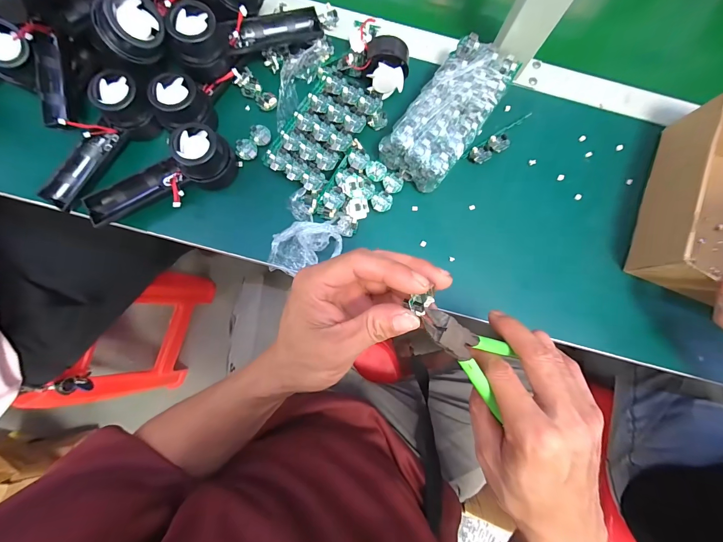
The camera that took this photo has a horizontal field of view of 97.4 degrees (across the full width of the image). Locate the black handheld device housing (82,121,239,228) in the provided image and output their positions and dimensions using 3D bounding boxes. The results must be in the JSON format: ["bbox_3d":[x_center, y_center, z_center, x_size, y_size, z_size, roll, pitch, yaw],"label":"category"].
[{"bbox_3d":[-0.217,-0.096,0.346,0.164,0.053,0.058,-32,85,-7],"label":"black handheld device housing"}]

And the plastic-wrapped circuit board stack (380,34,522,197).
[{"bbox_3d":[0.100,-0.180,0.366,0.083,0.044,0.169,37,82,3],"label":"plastic-wrapped circuit board stack"}]

